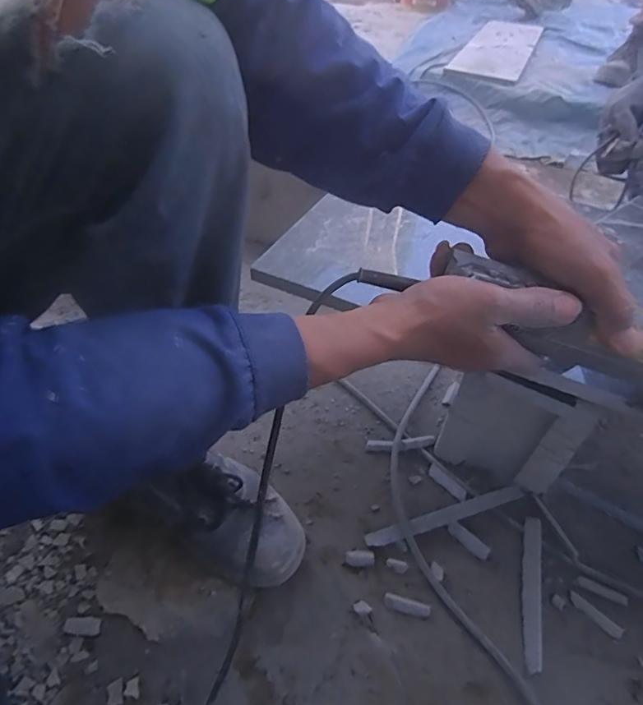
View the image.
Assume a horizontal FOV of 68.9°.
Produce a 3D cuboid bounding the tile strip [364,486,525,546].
[{"bbox_3d":[0.152,0.197,0.571,0.204,0.012,0.020,-12,46,-15],"label":"tile strip"}]

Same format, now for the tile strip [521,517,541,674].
[{"bbox_3d":[0.235,0.262,0.522,0.020,0.008,0.160,13,45,10],"label":"tile strip"}]

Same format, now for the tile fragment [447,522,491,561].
[{"bbox_3d":[0.174,0.222,0.556,0.018,0.006,0.053,-33,54,-31],"label":"tile fragment"}]

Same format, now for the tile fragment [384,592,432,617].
[{"bbox_3d":[0.093,0.278,0.513,0.050,0.005,0.014,14,45,11],"label":"tile fragment"}]

